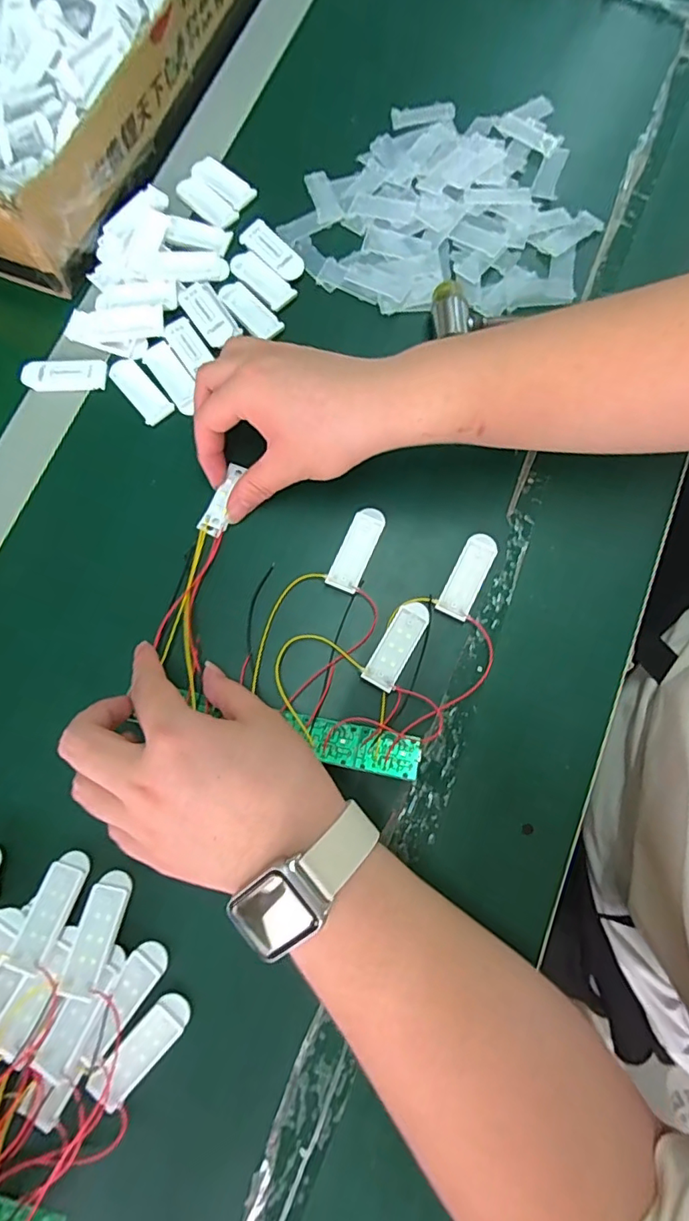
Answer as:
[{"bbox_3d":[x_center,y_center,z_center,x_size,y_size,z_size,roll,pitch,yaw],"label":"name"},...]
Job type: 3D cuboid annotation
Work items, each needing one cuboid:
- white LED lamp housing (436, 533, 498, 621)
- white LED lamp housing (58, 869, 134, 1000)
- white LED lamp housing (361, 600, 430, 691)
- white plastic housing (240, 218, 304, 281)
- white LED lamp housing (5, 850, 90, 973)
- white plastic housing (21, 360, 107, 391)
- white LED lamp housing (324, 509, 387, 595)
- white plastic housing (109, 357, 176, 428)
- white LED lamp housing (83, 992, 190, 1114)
[{"bbox_3d":[0.078,-0.022,0.330,0.020,0.005,0.057,26,79,7],"label":"white LED lamp housing"},{"bbox_3d":[-0.134,0.173,0.283,0.022,0.008,0.057,11,63,4],"label":"white LED lamp housing"},{"bbox_3d":[0.033,0.021,0.320,0.021,0.004,0.057,29,80,8],"label":"white LED lamp housing"},{"bbox_3d":[-0.052,-0.262,0.382,0.021,0.006,0.058,-44,80,-8],"label":"white plastic housing"},{"bbox_3d":[-0.161,0.162,0.286,0.022,0.007,0.056,18,64,6],"label":"white LED lamp housing"},{"bbox_3d":[-0.197,-0.166,0.367,0.058,0.004,0.022,-2,77,1],"label":"white plastic housing"},{"bbox_3d":[0.008,-0.040,0.334,0.020,0.006,0.056,23,79,6],"label":"white LED lamp housing"},{"bbox_3d":[-0.142,-0.153,0.361,0.021,0.004,0.054,-42,79,-8],"label":"white plastic housing"},{"bbox_3d":[-0.107,0.230,0.274,0.020,0.012,0.056,42,81,10],"label":"white LED lamp housing"}]

